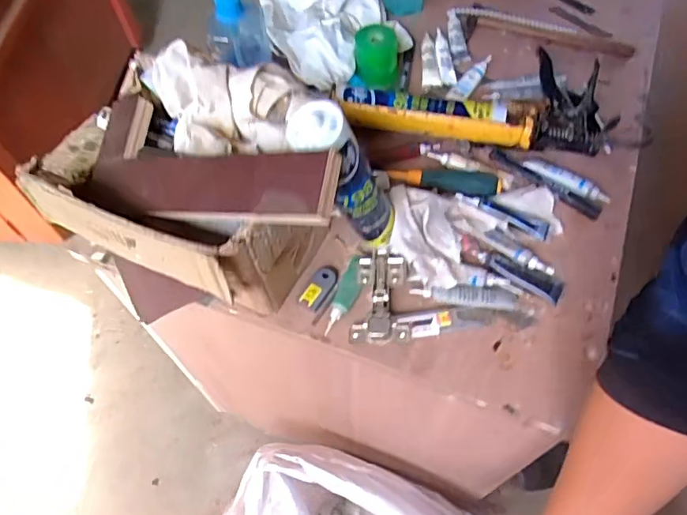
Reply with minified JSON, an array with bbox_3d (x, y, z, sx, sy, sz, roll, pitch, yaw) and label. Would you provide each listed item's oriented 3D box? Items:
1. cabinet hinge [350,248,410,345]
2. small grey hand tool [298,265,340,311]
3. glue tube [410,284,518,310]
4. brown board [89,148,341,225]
[{"bbox_3d":[0.038,0.038,0.546,0.054,0.022,0.101,2,60,4],"label":"cabinet hinge"},{"bbox_3d":[-0.023,0.029,0.560,0.023,0.011,0.054,29,60,18],"label":"small grey hand tool"},{"bbox_3d":[0.123,0.038,0.544,0.105,0.015,0.021,1,60,4],"label":"glue tube"},{"bbox_3d":[-0.125,-0.061,0.446,0.266,0.021,0.055,6,78,32],"label":"brown board"}]

